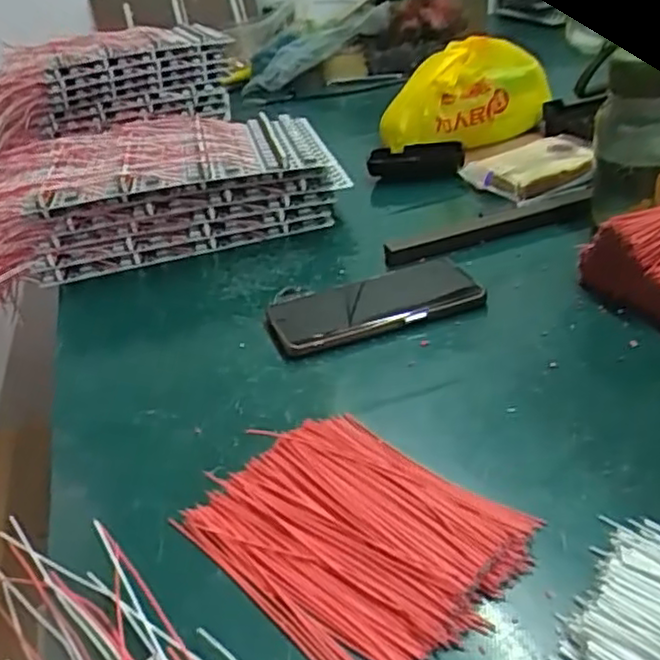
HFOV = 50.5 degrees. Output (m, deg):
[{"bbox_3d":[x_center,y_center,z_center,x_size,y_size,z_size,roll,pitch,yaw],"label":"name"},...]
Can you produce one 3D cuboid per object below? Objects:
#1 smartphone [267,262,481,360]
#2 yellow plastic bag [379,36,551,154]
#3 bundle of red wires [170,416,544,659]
[{"bbox_3d":[0.034,-0.021,0.561,0.162,0.012,0.084,-15,32,-14],"label":"smartphone"},{"bbox_3d":[0.155,-0.280,0.824,0.176,0.112,0.083,-21,35,-15],"label":"yellow plastic bag"},{"bbox_3d":[0.012,0.099,0.354,0.153,0.014,0.121,23,42,39],"label":"bundle of red wires"}]

